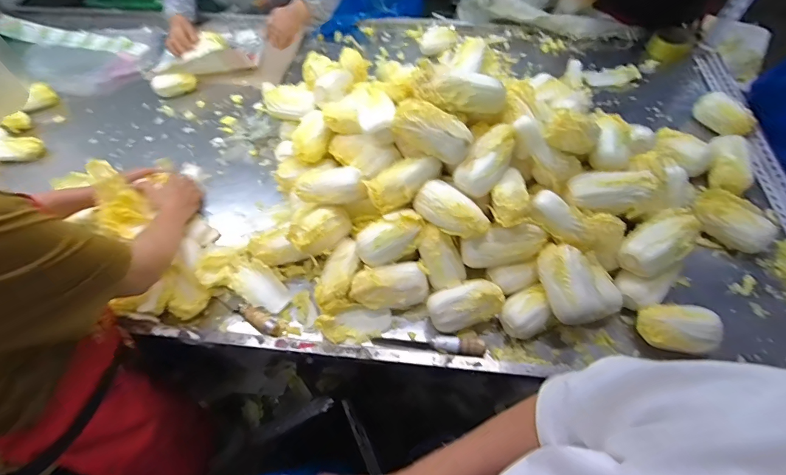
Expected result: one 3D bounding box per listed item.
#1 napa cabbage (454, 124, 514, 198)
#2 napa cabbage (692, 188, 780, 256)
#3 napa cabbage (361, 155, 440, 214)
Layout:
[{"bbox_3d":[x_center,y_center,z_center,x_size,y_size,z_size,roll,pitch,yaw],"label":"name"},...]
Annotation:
[{"bbox_3d":[0.171,-0.143,0.710,0.072,0.060,0.134,30,62,20],"label":"napa cabbage"},{"bbox_3d":[0.697,-0.040,0.794,0.094,0.064,0.150,-35,62,-20],"label":"napa cabbage"},{"bbox_3d":[0.027,-0.105,0.739,0.146,0.085,0.066,-36,18,-14],"label":"napa cabbage"}]

